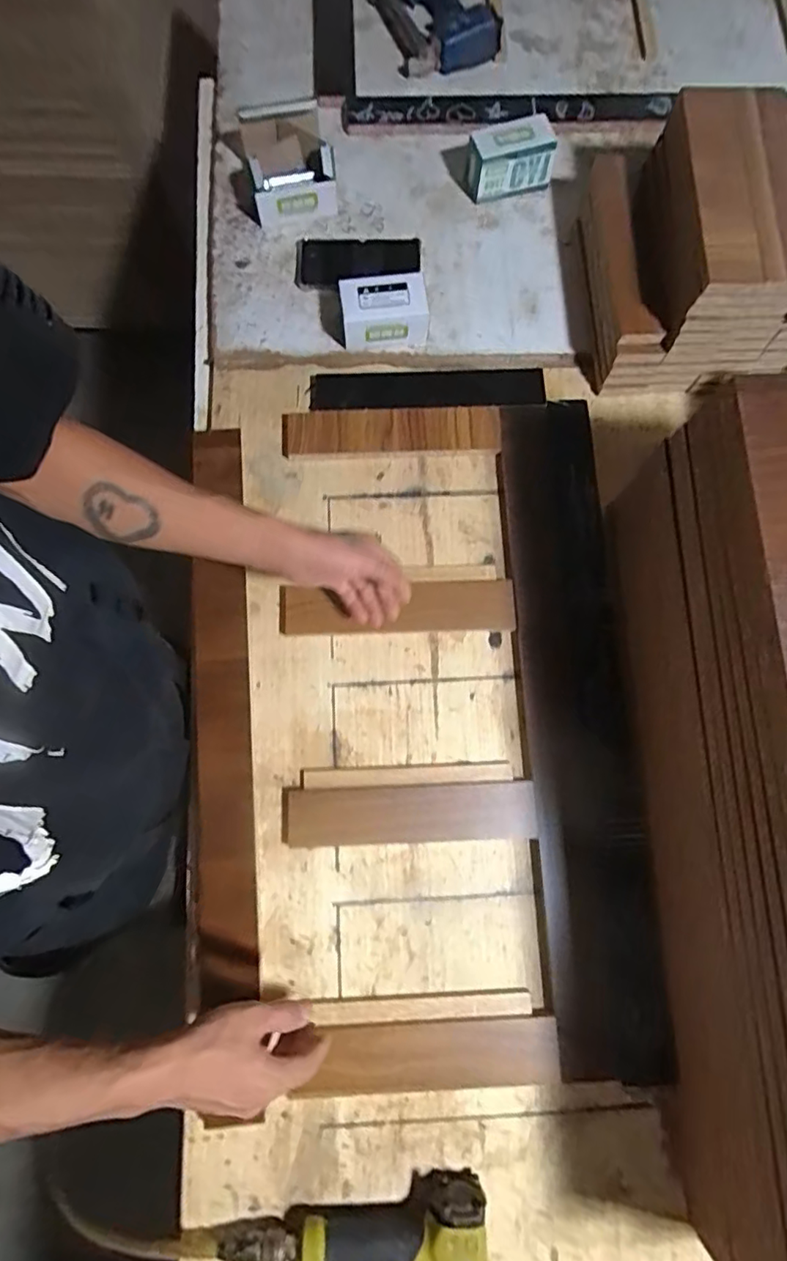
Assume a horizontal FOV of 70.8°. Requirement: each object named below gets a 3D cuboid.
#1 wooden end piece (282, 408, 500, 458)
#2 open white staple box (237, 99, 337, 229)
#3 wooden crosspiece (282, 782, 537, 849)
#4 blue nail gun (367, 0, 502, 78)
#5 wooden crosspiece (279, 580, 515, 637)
[{"bbox_3d":[-0.003,-0.249,0.700,0.272,0.024,0.055,-2,77,-1],"label":"wooden end piece"},{"bbox_3d":[-0.140,-0.628,0.739,0.112,0.062,0.139,-9,77,-3],"label":"open white staple box"},{"bbox_3d":[0.017,0.201,0.605,0.271,0.022,0.063,-2,77,-1],"label":"wooden crosspiece"},{"bbox_3d":[0.053,-0.912,0.828,0.132,0.082,0.199,-25,79,-6],"label":"blue nail gun"},{"bbox_3d":[0.005,-0.024,0.656,0.272,0.020,0.062,-3,77,-4],"label":"wooden crosspiece"}]

